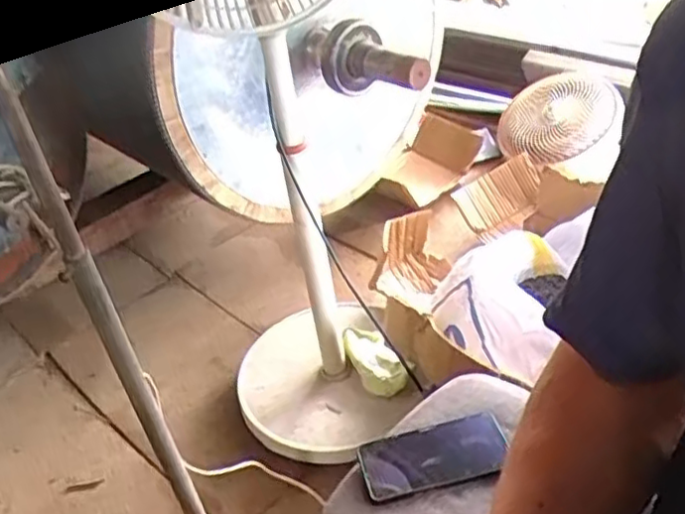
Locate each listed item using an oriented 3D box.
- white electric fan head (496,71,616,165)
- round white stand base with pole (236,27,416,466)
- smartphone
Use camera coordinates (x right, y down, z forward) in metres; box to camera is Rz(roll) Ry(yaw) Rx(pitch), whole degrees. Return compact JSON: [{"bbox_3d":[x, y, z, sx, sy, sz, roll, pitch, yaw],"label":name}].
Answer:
[{"bbox_3d":[0.485,-0.334,1.582,0.268,0.064,0.223,-33,59,1],"label":"white electric fan head"},{"bbox_3d":[-0.064,0.004,1.020,0.266,0.582,0.302,-15,36,-8],"label":"round white stand base with pole"},{"bbox_3d":[0.102,0.219,0.765,0.161,0.009,0.076,-11,42,-10],"label":"smartphone"}]

